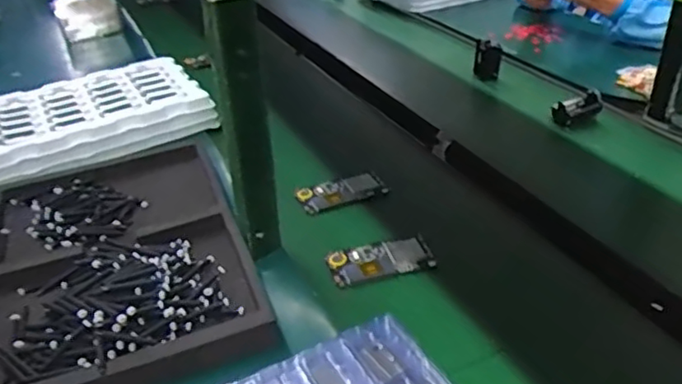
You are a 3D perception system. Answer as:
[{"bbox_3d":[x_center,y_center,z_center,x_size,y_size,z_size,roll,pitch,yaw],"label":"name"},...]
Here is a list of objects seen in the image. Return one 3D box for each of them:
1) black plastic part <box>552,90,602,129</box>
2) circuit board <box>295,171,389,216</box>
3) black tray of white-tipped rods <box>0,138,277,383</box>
[{"bbox_3d":[0.386,-0.137,1.028,0.079,0.035,0.029,-22,28,7],"label":"black plastic part"},{"bbox_3d":[0.000,0.000,0.881,0.121,0.010,0.051,-17,53,-14],"label":"circuit board"},{"bbox_3d":[-0.289,0.073,0.773,0.313,0.060,0.466,-14,31,-18],"label":"black tray of white-tipped rods"}]

